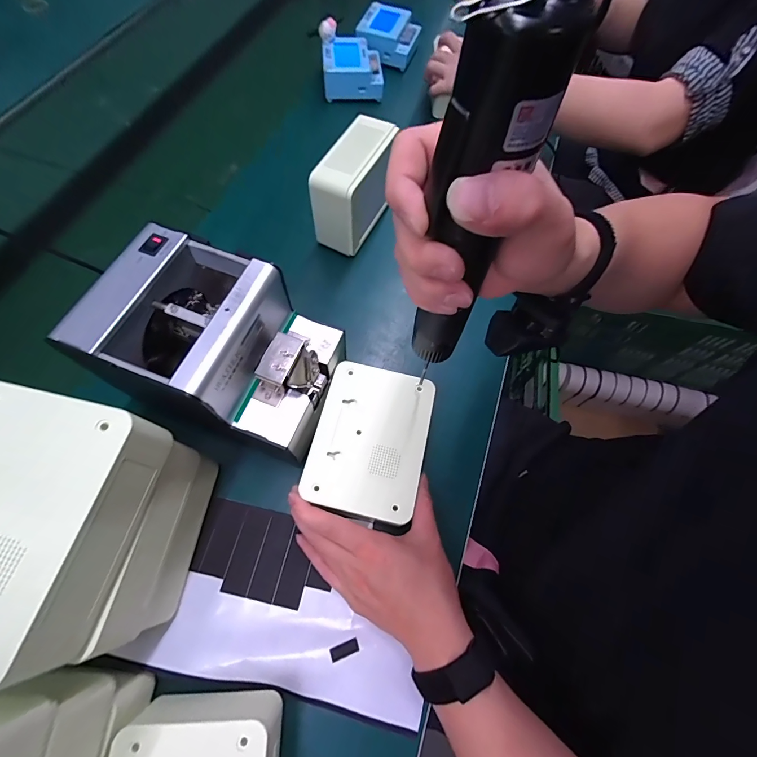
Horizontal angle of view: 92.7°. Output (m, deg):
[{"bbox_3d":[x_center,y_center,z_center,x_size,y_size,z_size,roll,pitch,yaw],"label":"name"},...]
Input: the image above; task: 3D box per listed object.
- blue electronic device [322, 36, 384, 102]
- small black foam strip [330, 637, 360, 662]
[{"bbox_3d":[-0.044,-0.533,0.621,0.098,0.051,0.101,-3,67,-4],"label":"blue electronic device"},{"bbox_3d":[-0.029,0.230,0.307,0.024,0.006,0.010,-18,68,-10],"label":"small black foam strip"}]

